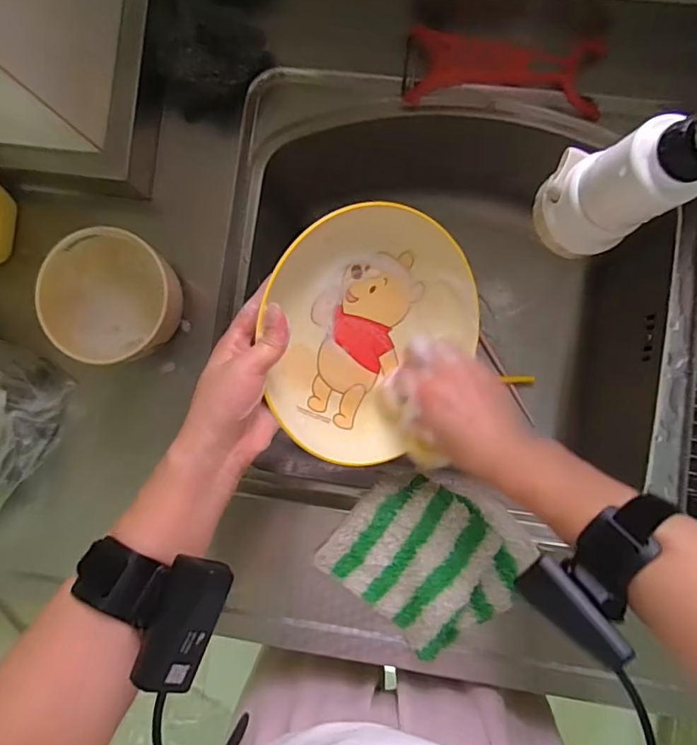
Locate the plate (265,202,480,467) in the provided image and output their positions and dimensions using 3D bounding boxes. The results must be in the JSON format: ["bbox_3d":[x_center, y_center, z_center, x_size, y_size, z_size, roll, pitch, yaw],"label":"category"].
[{"bbox_3d":[0.017,-0.034,0.424,0.168,0.037,0.201,40,81,-28],"label":"plate"}]

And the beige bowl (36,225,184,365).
[{"bbox_3d":[-0.200,-0.063,0.456,0.109,0.063,0.107,9,89,5],"label":"beige bowl"}]

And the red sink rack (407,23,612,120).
[{"bbox_3d":[0.137,-0.259,0.457,0.169,0.040,0.053,12,89,5],"label":"red sink rack"}]

